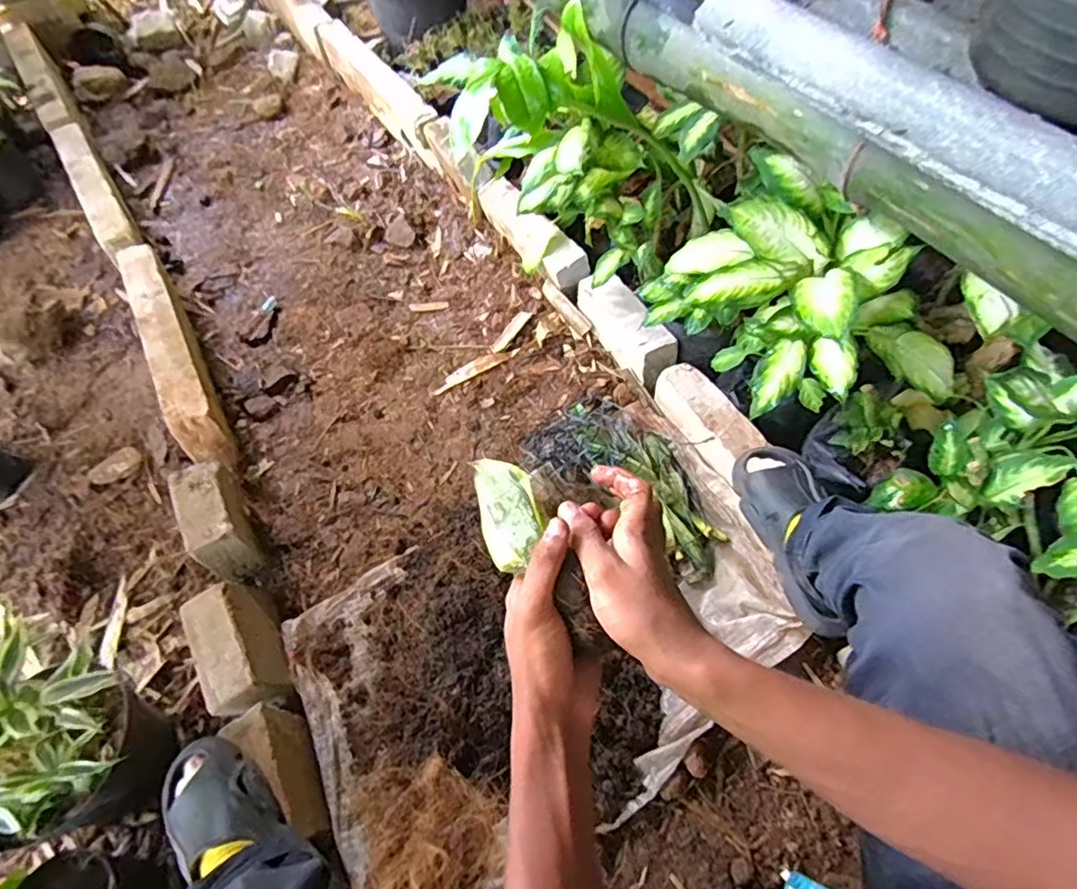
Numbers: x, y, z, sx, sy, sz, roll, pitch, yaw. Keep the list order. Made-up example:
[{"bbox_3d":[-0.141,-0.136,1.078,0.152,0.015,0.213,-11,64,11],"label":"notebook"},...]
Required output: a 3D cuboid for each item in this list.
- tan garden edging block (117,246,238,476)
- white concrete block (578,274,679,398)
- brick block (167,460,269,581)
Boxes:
[{"bbox_3d":[-0.759,-0.202,1.207,0.082,0.114,0.594,-28,62,-13],"label":"tan garden edging block"},{"bbox_3d":[0.178,-0.229,1.175,0.078,0.110,0.261,-29,62,-13],"label":"white concrete block"},{"bbox_3d":[-0.555,0.130,1.013,0.087,0.124,0.191,-27,62,-12],"label":"brick block"}]

